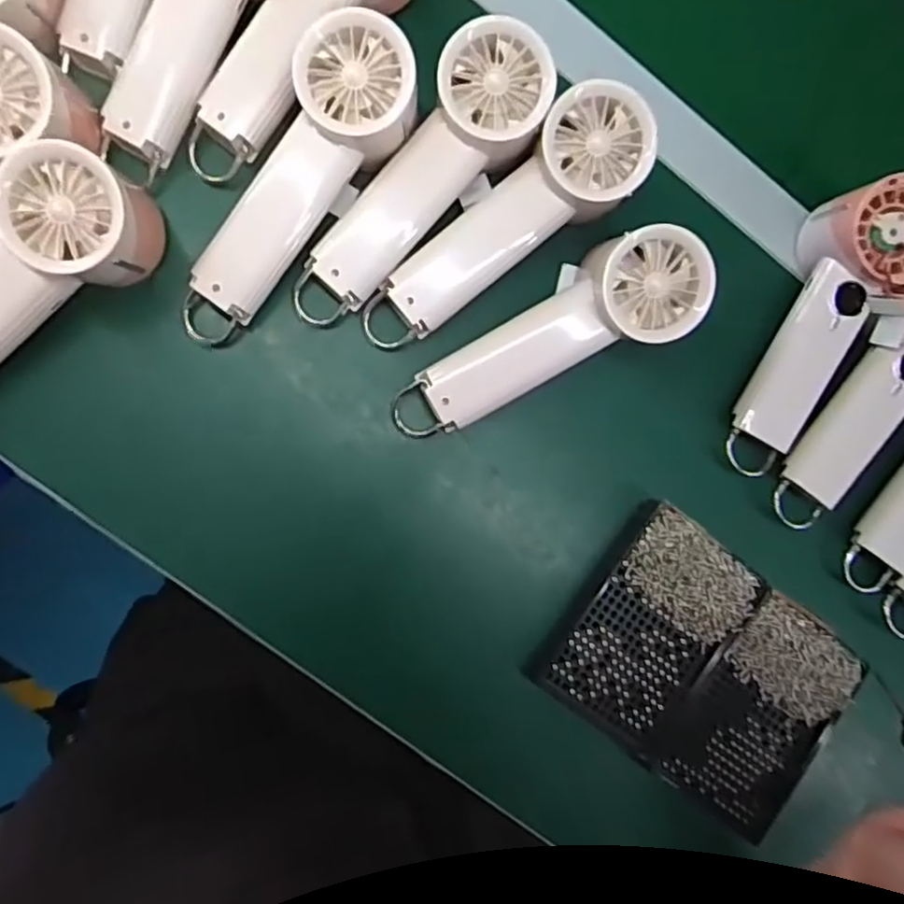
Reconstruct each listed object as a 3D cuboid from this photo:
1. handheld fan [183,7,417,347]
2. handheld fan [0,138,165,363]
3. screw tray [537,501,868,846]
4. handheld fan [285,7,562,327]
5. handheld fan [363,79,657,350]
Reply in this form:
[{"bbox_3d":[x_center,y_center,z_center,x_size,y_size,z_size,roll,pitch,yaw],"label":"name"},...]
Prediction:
[{"bbox_3d":[-0.088,-0.143,0.364,0.058,0.036,0.190,35,101,-5],"label":"handheld fan"},{"bbox_3d":[-0.241,-0.083,0.348,0.183,0.075,0.060,-39,94,-5],"label":"handheld fan"},{"bbox_3d":[0.163,0.141,0.416,0.185,0.024,0.138,36,86,-5],"label":"screw tray"},{"bbox_3d":[-0.020,-0.151,0.376,0.063,0.042,0.195,43,101,-5],"label":"handheld fan"},{"bbox_3d":[0.029,-0.128,0.381,0.195,0.048,0.060,-38,94,9],"label":"handheld fan"}]

